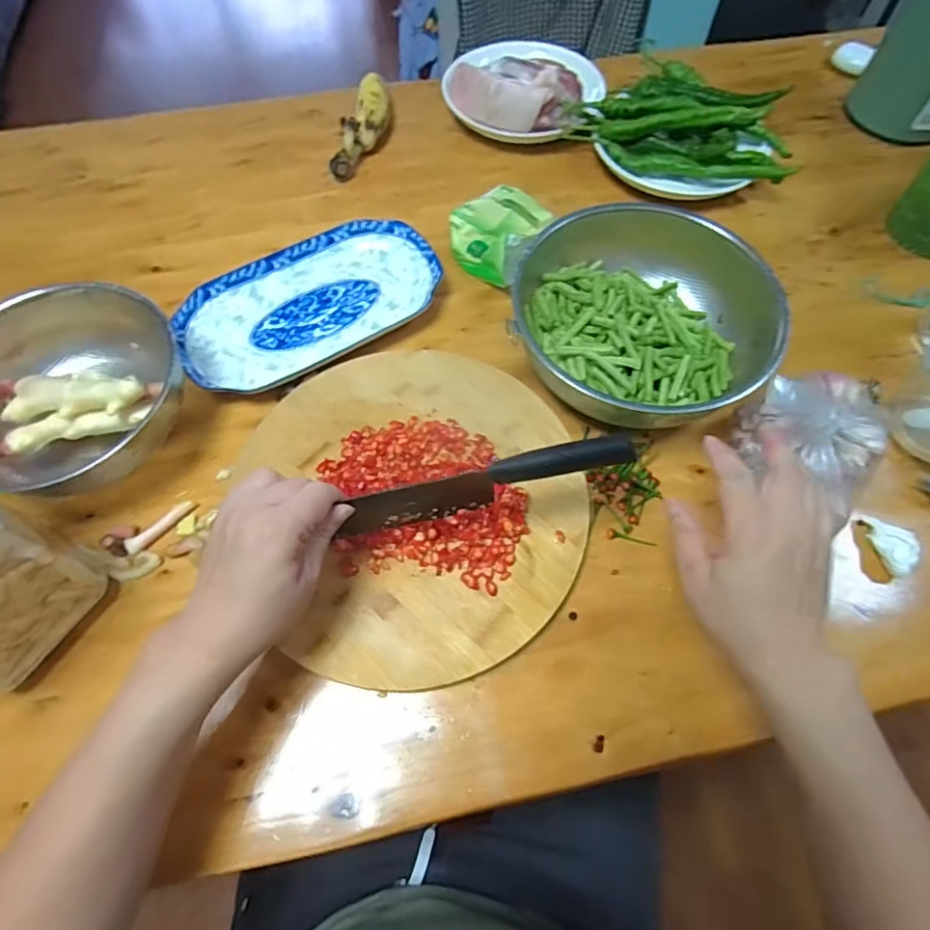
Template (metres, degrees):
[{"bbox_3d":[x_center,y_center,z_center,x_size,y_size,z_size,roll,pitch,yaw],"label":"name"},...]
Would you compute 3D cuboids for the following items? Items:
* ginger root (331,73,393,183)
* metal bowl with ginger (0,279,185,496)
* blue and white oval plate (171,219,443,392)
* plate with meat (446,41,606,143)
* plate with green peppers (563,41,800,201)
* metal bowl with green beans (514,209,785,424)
[{"bbox_3d":[-0.128,-0.444,0.711,0.047,0.044,0.169,11,64,6],"label":"ginger root"},{"bbox_3d":[-0.365,-0.062,0.506,0.211,0.075,0.196,0,64,0],"label":"metal bowl with ginger"},{"bbox_3d":[-0.169,-0.178,0.597,0.279,0.030,0.143,-33,68,-15],"label":"blue and white oval plate"},{"bbox_3d":[0.076,-0.506,0.722,0.200,0.055,0.161,16,65,8],"label":"plate with meat"},{"bbox_3d":[0.277,-0.418,0.689,0.253,0.058,0.189,35,69,16],"label":"plate with green peppers"},{"bbox_3d":[0.168,-0.138,0.534,0.239,0.072,0.208,19,65,9],"label":"metal bowl with green beans"}]

